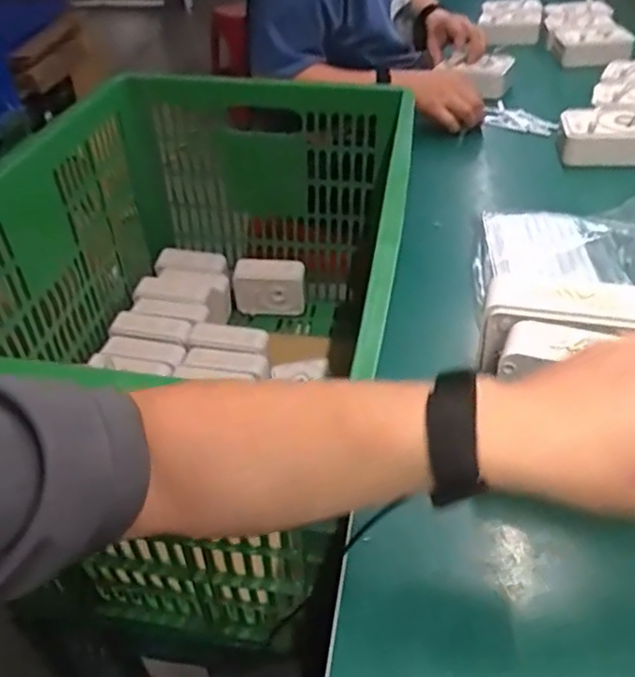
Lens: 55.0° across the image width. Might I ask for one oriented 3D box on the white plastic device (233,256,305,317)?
[{"bbox_3d":[-0.088,-0.093,1.122,0.129,0.093,0.051,-6,40,-4],"label":"white plastic device"}]

